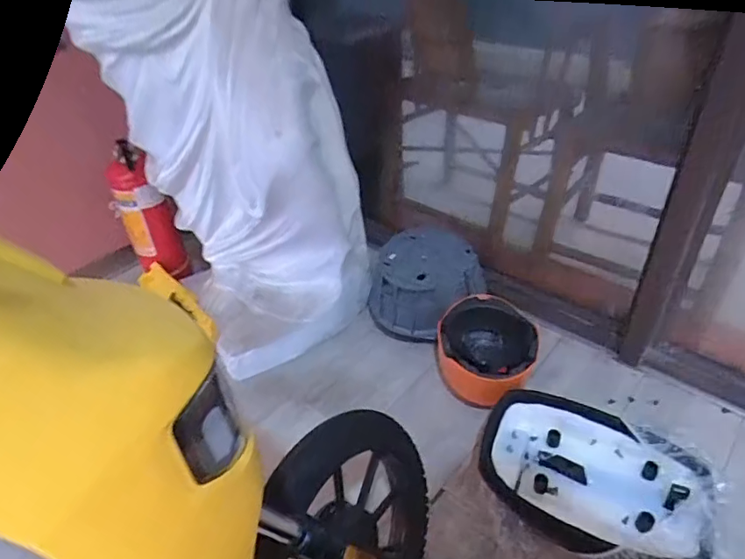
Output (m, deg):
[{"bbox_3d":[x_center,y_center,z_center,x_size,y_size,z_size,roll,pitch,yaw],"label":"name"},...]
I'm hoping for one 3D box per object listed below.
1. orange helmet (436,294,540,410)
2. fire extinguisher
[{"bbox_3d":[0.263,0.166,1.214,0.222,0.168,0.289,8,38,19],"label":"orange helmet"},{"bbox_3d":[-0.593,-0.154,1.370,0.139,0.395,0.117,-20,38,-19],"label":"fire extinguisher"}]

